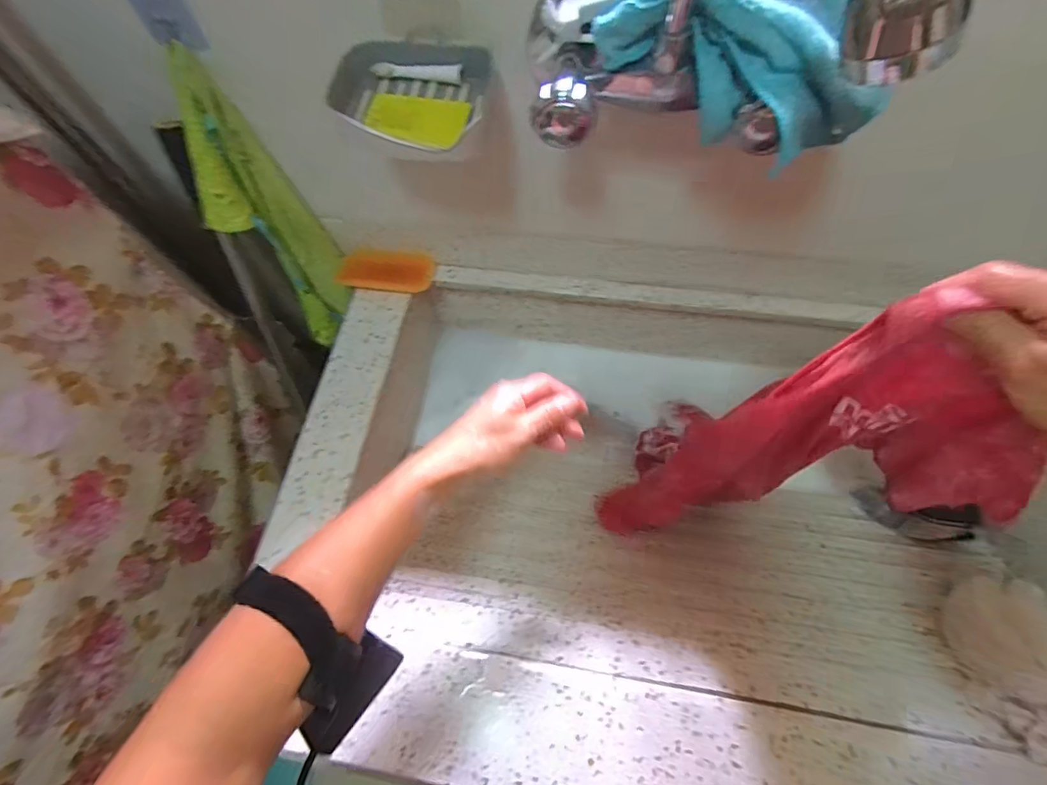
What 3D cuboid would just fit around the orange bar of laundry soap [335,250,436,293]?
[{"bbox_3d":[-0.184,-0.164,0.686,0.132,0.041,0.051,2,65,4],"label":"orange bar of laundry soap"}]

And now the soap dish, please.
[{"bbox_3d":[-0.094,-0.246,0.421,0.132,0.036,0.097,12,66,9],"label":"soap dish"}]

